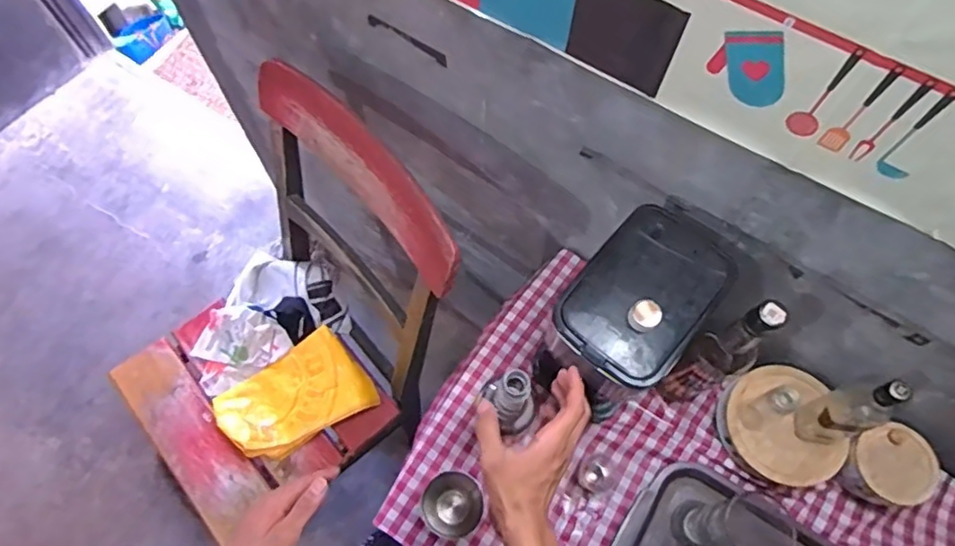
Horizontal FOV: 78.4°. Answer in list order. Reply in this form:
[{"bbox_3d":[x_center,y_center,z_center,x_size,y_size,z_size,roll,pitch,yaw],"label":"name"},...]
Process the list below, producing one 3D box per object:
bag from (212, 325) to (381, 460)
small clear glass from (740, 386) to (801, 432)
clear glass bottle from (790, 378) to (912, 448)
[{"bbox_3d":[-0.337,0.230,1.067,0.261,0.051,0.178,-32,71,-14],"label":"bag"},{"bbox_3d":[0.370,0.170,0.735,0.033,0.110,0.038,-20,69,-10],"label":"small clear glass"},{"bbox_3d":[0.445,0.162,0.687,0.067,0.180,0.055,-11,67,-6],"label":"clear glass bottle"}]

